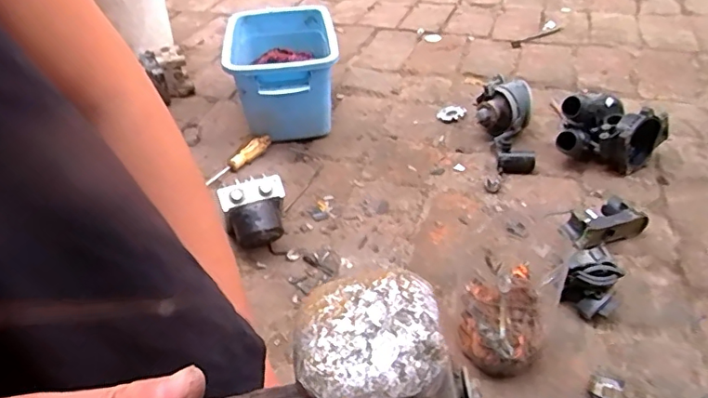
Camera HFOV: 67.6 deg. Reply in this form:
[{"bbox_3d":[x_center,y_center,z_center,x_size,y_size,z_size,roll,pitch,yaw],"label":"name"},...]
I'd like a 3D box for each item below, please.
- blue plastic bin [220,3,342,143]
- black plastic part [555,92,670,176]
[{"bbox_3d":[-0.132,-0.241,1.023,0.195,0.150,0.293,-7,39,-3],"label":"blue plastic bin"},{"bbox_3d":[0.412,-0.111,0.848,0.154,0.083,0.106,19,44,26],"label":"black plastic part"}]

